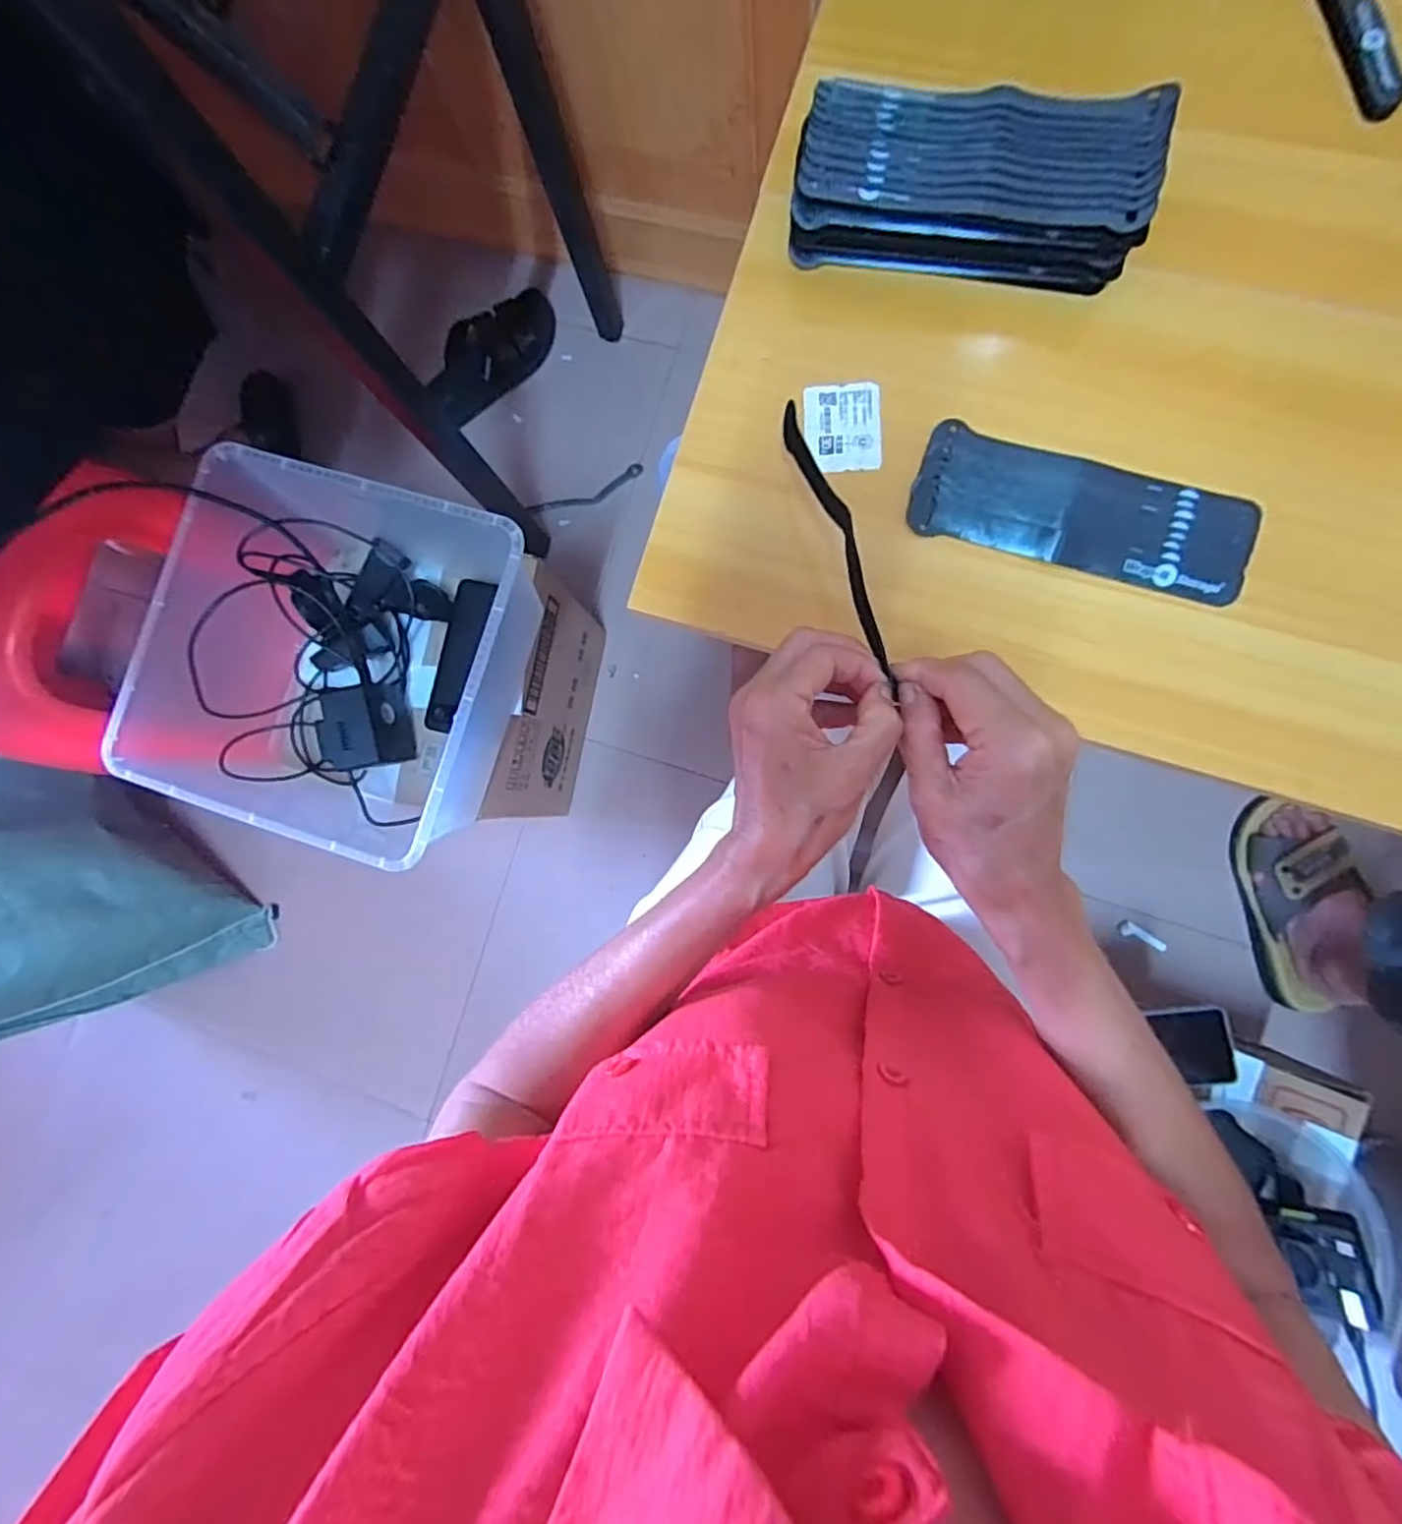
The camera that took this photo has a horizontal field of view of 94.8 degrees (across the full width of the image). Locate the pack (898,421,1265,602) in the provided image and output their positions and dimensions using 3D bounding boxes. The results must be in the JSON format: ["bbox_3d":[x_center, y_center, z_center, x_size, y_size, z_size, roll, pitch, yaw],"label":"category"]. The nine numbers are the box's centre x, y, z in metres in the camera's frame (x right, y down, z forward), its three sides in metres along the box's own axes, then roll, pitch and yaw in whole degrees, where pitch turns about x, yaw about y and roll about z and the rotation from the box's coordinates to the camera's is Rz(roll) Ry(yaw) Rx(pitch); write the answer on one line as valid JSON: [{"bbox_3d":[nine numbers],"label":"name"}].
[{"bbox_3d":[0.236,-0.155,0.402,0.199,0.005,0.068,19,88,7],"label":"pack"}]

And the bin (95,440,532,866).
[{"bbox_3d":[-0.316,-0.088,0.600,0.289,0.145,0.310,17,88,7],"label":"bin"}]

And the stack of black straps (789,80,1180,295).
[{"bbox_3d":[0.162,-0.349,0.395,0.202,0.057,0.084,8,87,7],"label":"stack of black straps"}]

